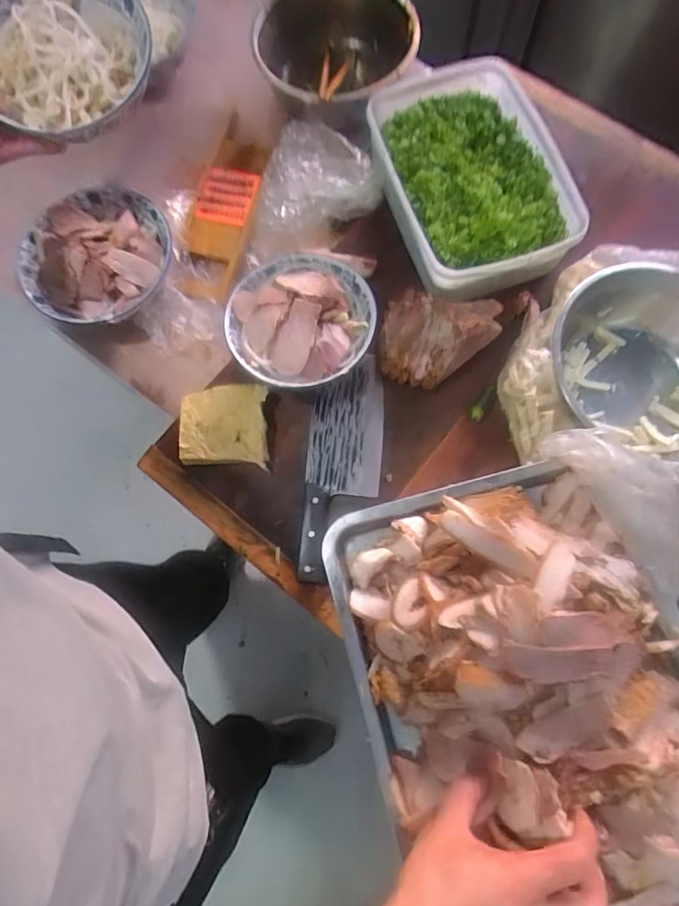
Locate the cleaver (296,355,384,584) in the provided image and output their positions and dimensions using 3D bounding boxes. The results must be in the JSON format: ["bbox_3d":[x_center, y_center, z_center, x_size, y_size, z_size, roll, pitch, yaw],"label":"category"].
[{"bbox_3d":[0.005,0.014,0.659,0.092,0.020,0.292,4,75,2],"label":"cleaver"}]

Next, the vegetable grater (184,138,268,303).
[{"bbox_3d":[-0.183,-0.364,0.810,0.102,0.040,0.316,9,75,4],"label":"vegetable grater"}]

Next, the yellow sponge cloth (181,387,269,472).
[{"bbox_3d":[-0.148,-0.036,0.667,0.106,0.029,0.103,-2,75,1],"label":"yellow sponge cloth"}]

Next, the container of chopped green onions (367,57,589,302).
[{"bbox_3d":[0.185,-0.381,0.712,0.240,0.071,0.351,-11,75,-2],"label":"container of chopped green onions"}]

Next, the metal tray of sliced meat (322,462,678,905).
[{"bbox_3d":[0.166,0.213,0.435,0.275,0.082,0.392,-15,75,-3],"label":"metal tray of sliced meat"}]

